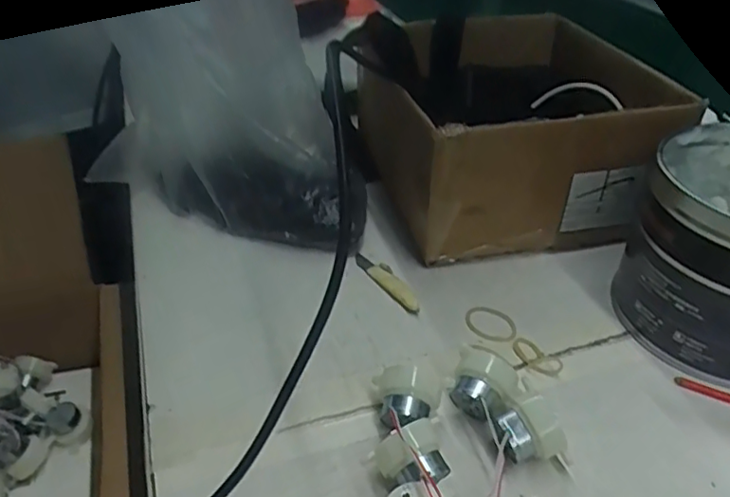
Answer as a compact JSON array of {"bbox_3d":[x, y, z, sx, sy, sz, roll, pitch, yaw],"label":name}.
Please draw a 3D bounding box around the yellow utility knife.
[{"bbox_3d":[0.015,0.021,0.412,0.017,0.007,0.068,-19,41,-24],"label":"yellow utility knife"}]

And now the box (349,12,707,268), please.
[{"bbox_3d":[0.108,-0.095,0.484,0.186,0.108,0.202,-7,37,-9],"label":"box"}]

